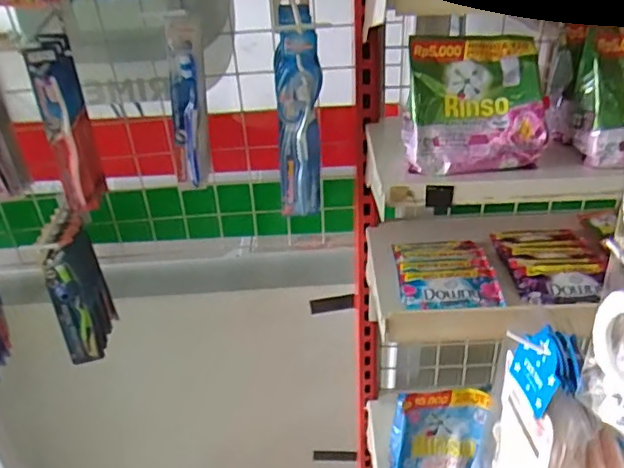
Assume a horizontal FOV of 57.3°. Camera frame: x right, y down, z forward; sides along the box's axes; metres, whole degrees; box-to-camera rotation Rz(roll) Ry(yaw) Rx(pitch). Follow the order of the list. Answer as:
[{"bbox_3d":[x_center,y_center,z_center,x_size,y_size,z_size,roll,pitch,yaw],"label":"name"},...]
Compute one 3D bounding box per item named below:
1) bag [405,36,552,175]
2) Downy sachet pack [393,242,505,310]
[{"bbox_3d":[0.167,-0.135,0.603,0.140,0.137,0.048,-2,-5,9],"label":"bag"},{"bbox_3d":[0.165,0.045,0.714,0.112,0.018,0.144,0,31,3],"label":"Downy sachet pack"}]

